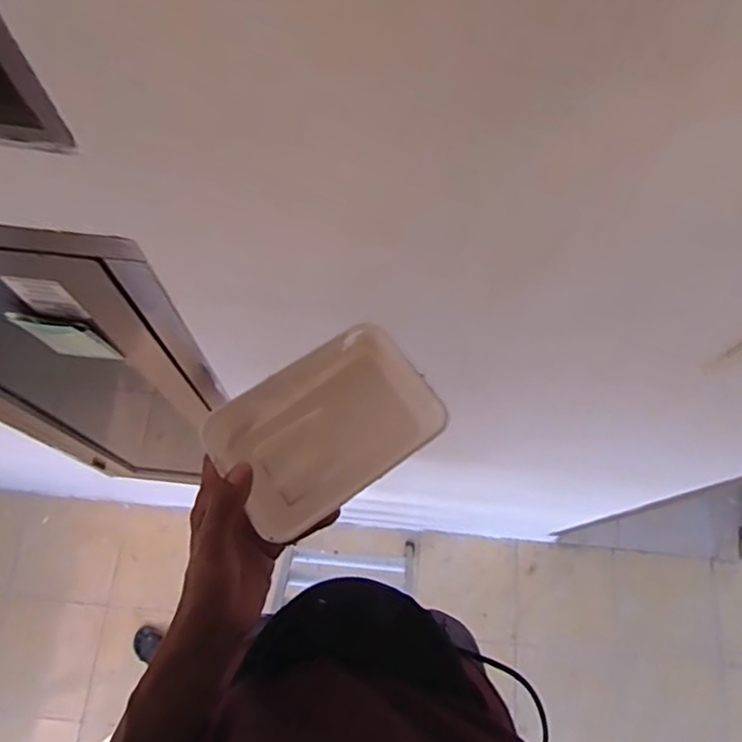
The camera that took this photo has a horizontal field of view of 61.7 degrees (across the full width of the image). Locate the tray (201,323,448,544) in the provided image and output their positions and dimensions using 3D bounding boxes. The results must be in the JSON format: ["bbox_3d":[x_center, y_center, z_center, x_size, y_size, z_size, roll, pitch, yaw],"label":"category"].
[{"bbox_3d":[-0.034,0.046,0.495,0.164,0.047,0.112,-33,75,-12],"label":"tray"}]

